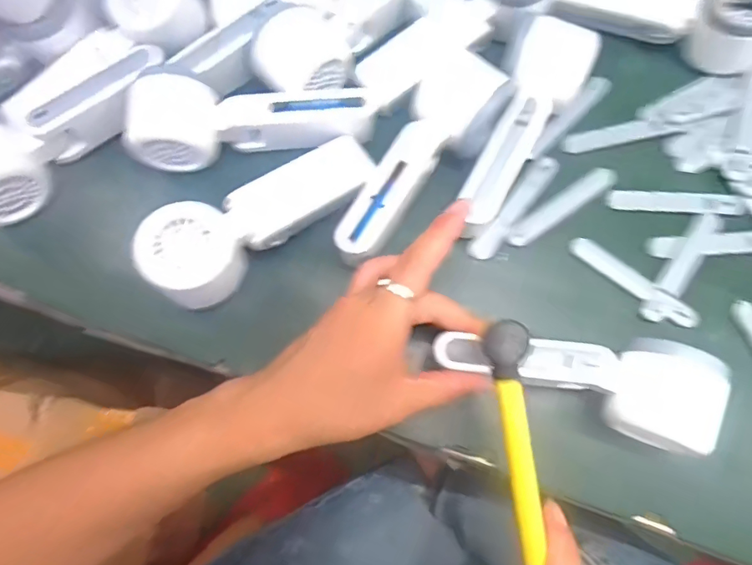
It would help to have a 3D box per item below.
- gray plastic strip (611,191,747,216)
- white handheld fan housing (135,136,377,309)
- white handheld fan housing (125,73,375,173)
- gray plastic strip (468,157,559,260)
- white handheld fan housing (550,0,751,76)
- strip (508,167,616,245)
[{"bbox_3d":[0.221,-0.060,0.371,0.093,0.004,0.019,4,62,7],"label":"gray plastic strip"},{"bbox_3d":[-0.084,-0.046,0.335,0.147,0.035,0.059,-38,79,-11],"label":"white handheld fan housing"},{"bbox_3d":[-0.086,-0.115,0.358,0.169,0.043,0.057,-2,75,-2],"label":"white handheld fan housing"},{"bbox_3d":[0.101,-0.054,0.366,0.015,0.006,0.094,38,77,9],"label":"gray plastic strip"},{"bbox_3d":[0.220,-0.212,0.376,0.164,0.052,0.052,22,75,4],"label":"white handheld fan housing"},{"bbox_3d":[0.136,-0.055,0.367,0.093,0.005,0.017,-33,78,-10],"label":"strip"}]

